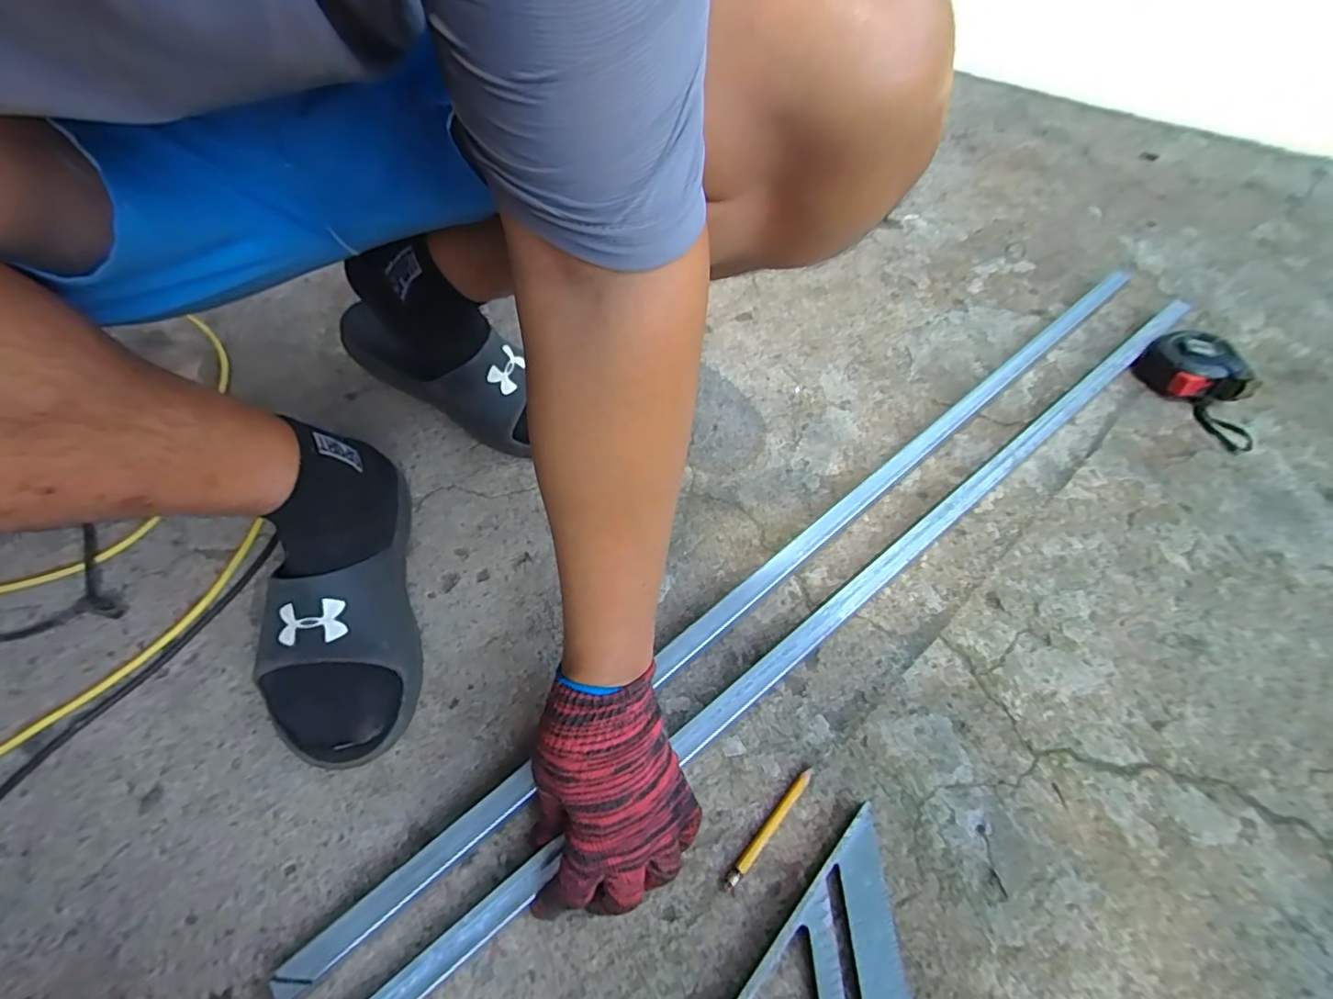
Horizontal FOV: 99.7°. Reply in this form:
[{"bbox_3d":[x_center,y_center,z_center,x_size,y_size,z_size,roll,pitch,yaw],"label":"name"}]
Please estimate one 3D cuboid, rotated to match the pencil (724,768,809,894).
[{"bbox_3d":[0.072,0.227,0.390,0.009,0.004,0.094,36,62,24],"label":"pencil"}]

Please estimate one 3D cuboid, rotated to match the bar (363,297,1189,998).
[{"bbox_3d":[0.190,0.059,0.491,0.999,0.035,0.027,-34,60,-20],"label":"bar"}]

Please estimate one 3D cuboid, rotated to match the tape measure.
[{"bbox_3d":[0.584,-0.126,0.600,0.069,0.062,0.142,-21,56,-13],"label":"tape measure"}]

